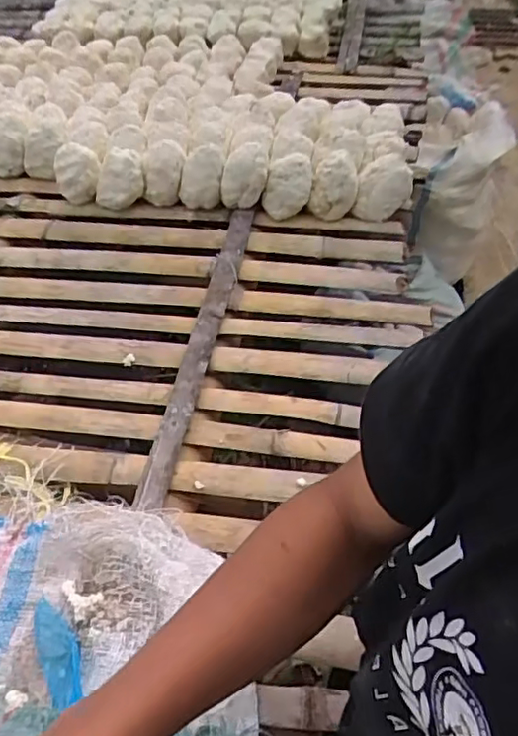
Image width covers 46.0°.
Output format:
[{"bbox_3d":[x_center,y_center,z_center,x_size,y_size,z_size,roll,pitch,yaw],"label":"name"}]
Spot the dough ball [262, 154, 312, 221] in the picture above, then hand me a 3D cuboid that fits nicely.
[{"bbox_3d":[0.046,-0.292,0.978,0.078,0.073,0.068,1,52,5],"label":"dough ball"}]

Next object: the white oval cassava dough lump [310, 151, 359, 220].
[{"bbox_3d":[0.120,-0.293,0.975,0.075,0.080,0.072,1,52,5],"label":"white oval cassava dough lump"}]

